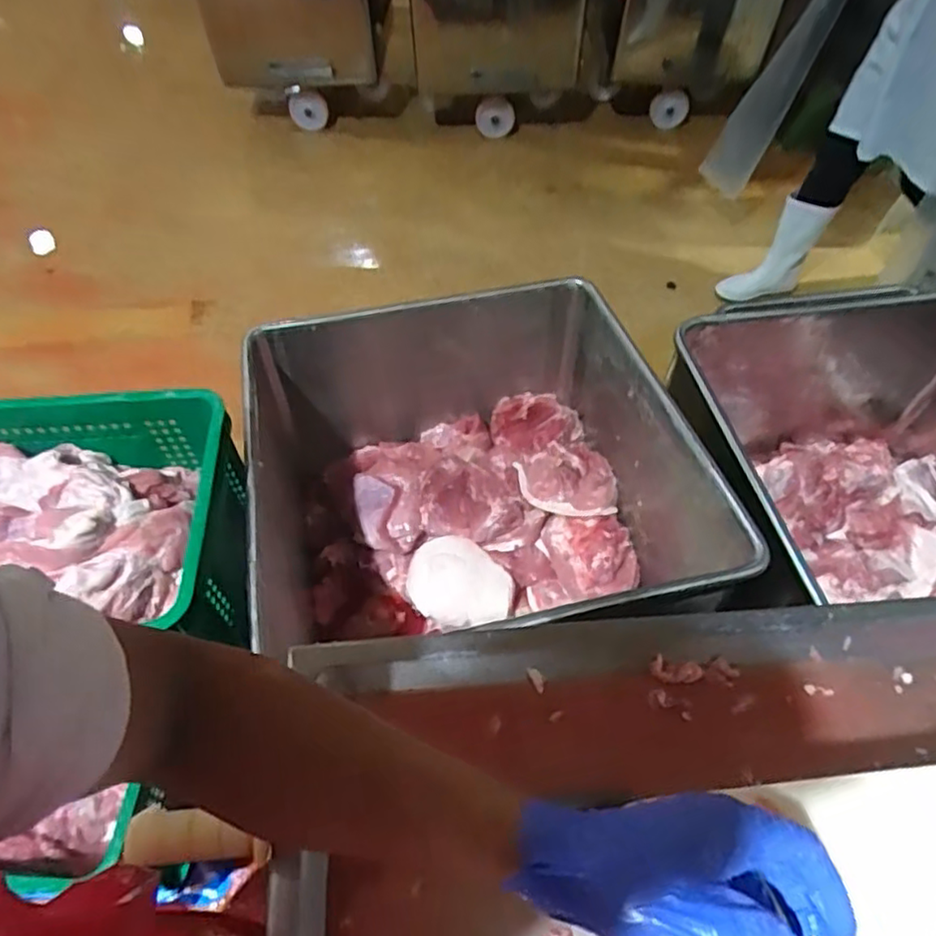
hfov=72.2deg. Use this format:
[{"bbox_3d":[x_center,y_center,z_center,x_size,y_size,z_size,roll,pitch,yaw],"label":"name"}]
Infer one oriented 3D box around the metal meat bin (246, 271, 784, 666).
[{"bbox_3d":[0.007,0.058,1.145,0.661,0.484,0.657,-10,56,-8],"label":"metal meat bin"}]

